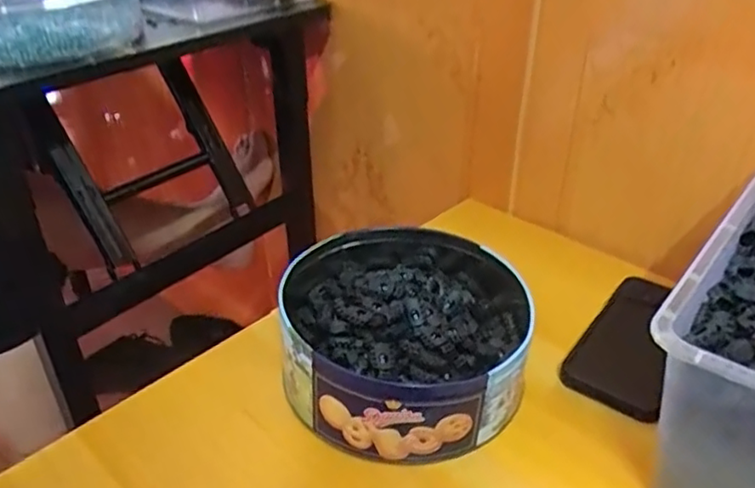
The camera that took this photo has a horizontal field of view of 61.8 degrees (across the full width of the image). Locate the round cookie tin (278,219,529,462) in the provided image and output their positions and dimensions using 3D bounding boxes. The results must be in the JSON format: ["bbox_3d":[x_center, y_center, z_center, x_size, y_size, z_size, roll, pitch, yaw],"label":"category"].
[{"bbox_3d":[0.022,0.064,0.497,0.182,0.067,0.198,-1,32,0],"label":"round cookie tin"}]

